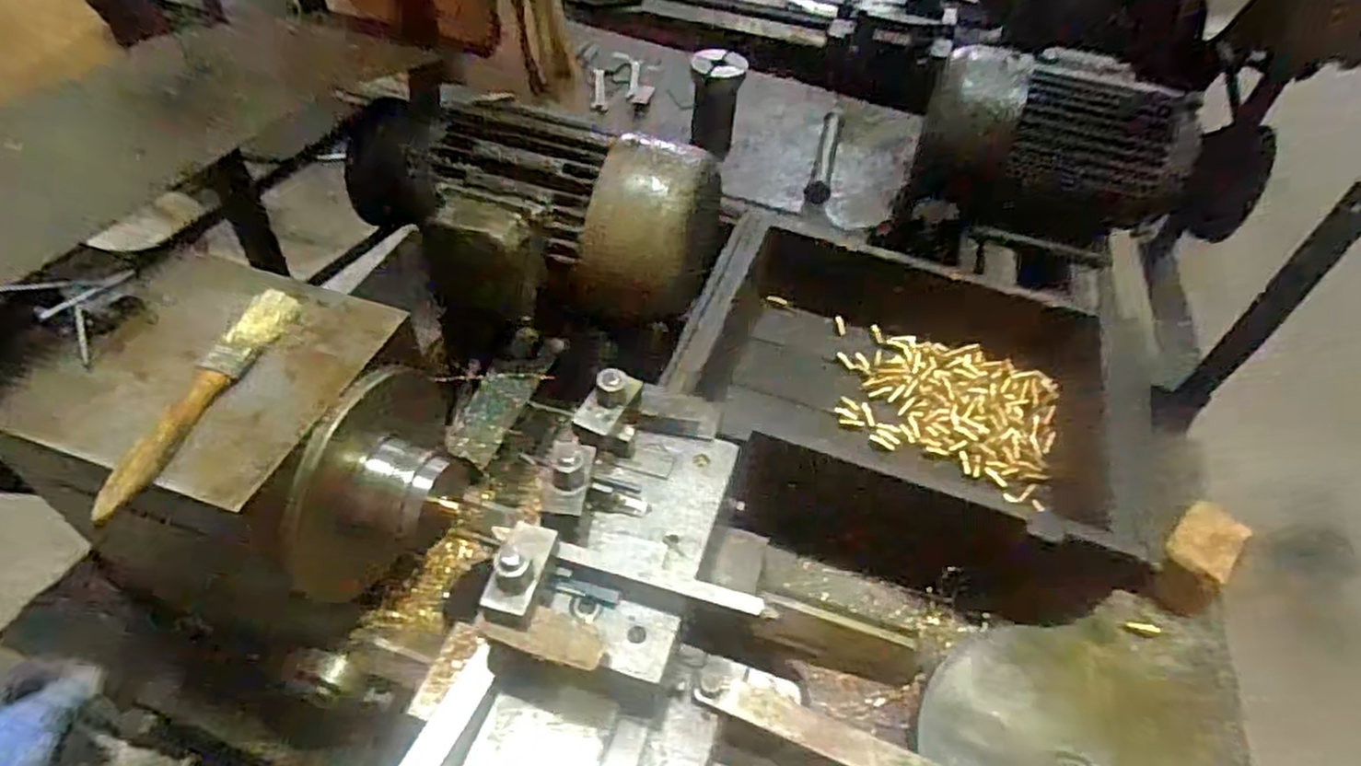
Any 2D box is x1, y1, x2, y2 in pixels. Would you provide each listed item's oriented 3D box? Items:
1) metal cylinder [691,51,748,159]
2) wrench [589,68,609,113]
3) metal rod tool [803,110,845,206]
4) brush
[{"bbox_3d":[0.042,-0.345,0.900,0.064,0.107,0.075,8,48,2],"label":"metal cylinder"},{"bbox_3d":[-0.111,-0.404,1.015,0.023,0.010,0.105,0,48,-5],"label":"wrench"},{"bbox_3d":[0.182,-0.290,0.917,0.028,0.027,0.199,13,48,7],"label":"metal rod tool"},{"bbox_3d":[-0.255,0.005,0.389,0.025,0.013,0.151,13,48,7],"label":"brush"}]

